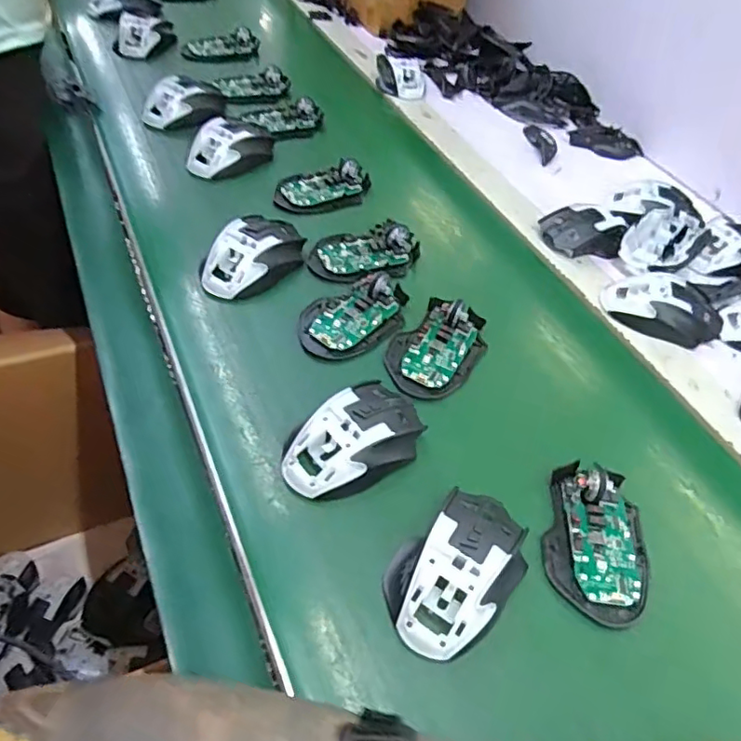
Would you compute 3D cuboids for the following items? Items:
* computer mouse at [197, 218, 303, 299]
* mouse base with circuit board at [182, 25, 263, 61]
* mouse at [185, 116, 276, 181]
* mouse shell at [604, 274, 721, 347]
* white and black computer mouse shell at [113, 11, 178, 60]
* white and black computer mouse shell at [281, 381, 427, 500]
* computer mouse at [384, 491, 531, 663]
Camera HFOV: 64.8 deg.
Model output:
[{"bbox_3d":[-0.115,-0.114,0.571,0.059,0.040,0.111,34,55,21],"label":"computer mouse"},{"bbox_3d":[-0.229,-0.505,0.904,0.118,0.025,0.050,-12,52,-15],"label":"mouse base with circuit board"},{"bbox_3d":[-0.168,-0.267,0.697,0.116,0.037,0.066,-35,61,-29],"label":"mouse"},{"bbox_3d":[0.296,-0.067,0.586,0.112,0.031,0.068,26,53,16],"label":"mouse shell"},{"bbox_3d":[-0.340,-0.511,0.881,0.062,0.038,0.113,19,51,10],"label":"white and black computer mouse shell"},{"bbox_3d":[-0.011,0.051,0.441,0.113,0.034,0.064,-36,61,-29],"label":"white and black computer mouse shell"},{"bbox_3d":[0.061,0.129,0.385,0.069,0.041,0.117,34,55,21],"label":"computer mouse"}]

